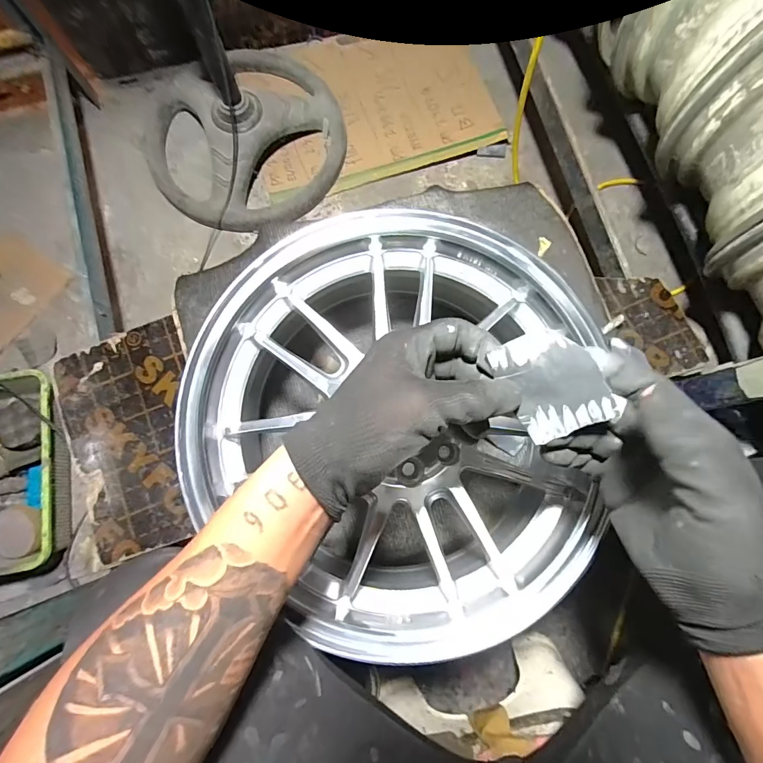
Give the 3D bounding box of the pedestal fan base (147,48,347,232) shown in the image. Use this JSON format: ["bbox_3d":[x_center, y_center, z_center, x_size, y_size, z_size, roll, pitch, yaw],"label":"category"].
[{"bbox_3d":[-0.279,-0.515,0.821,0.390,0.098,0.404,0,79,-1],"label":"pedestal fan base"}]

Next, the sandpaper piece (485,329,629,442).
[{"bbox_3d":[0.099,-0.001,0.248,0.053,0.015,0.062,-32,99,20],"label":"sandpaper piece"}]

